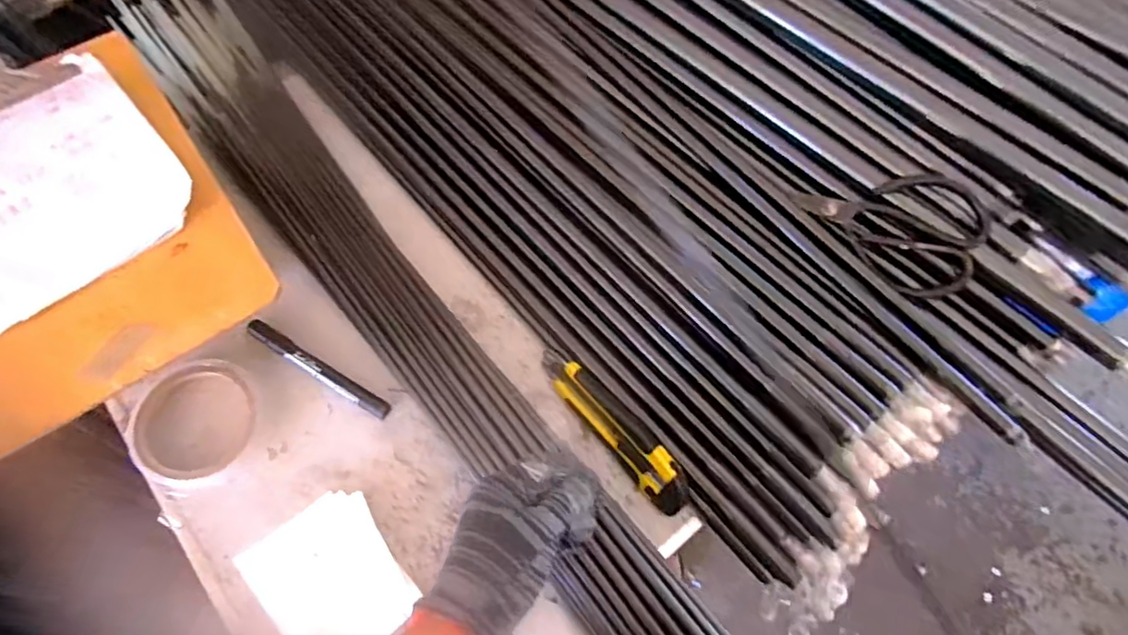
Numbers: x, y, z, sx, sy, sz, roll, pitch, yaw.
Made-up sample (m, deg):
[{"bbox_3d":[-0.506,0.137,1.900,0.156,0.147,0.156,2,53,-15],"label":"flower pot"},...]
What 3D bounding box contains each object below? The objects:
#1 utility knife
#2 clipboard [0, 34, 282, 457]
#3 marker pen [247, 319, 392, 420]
[{"bbox_3d":[0.038,0.087,0.473,0.029,0.033,0.157,-40,76,-16],"label":"utility knife"},{"bbox_3d":[-0.352,-0.074,0.415,0.197,0.020,0.281,-36,74,-14],"label":"clipboard"},{"bbox_3d":[-0.201,0.042,0.483,0.133,0.016,0.016,30,71,9],"label":"marker pen"}]

